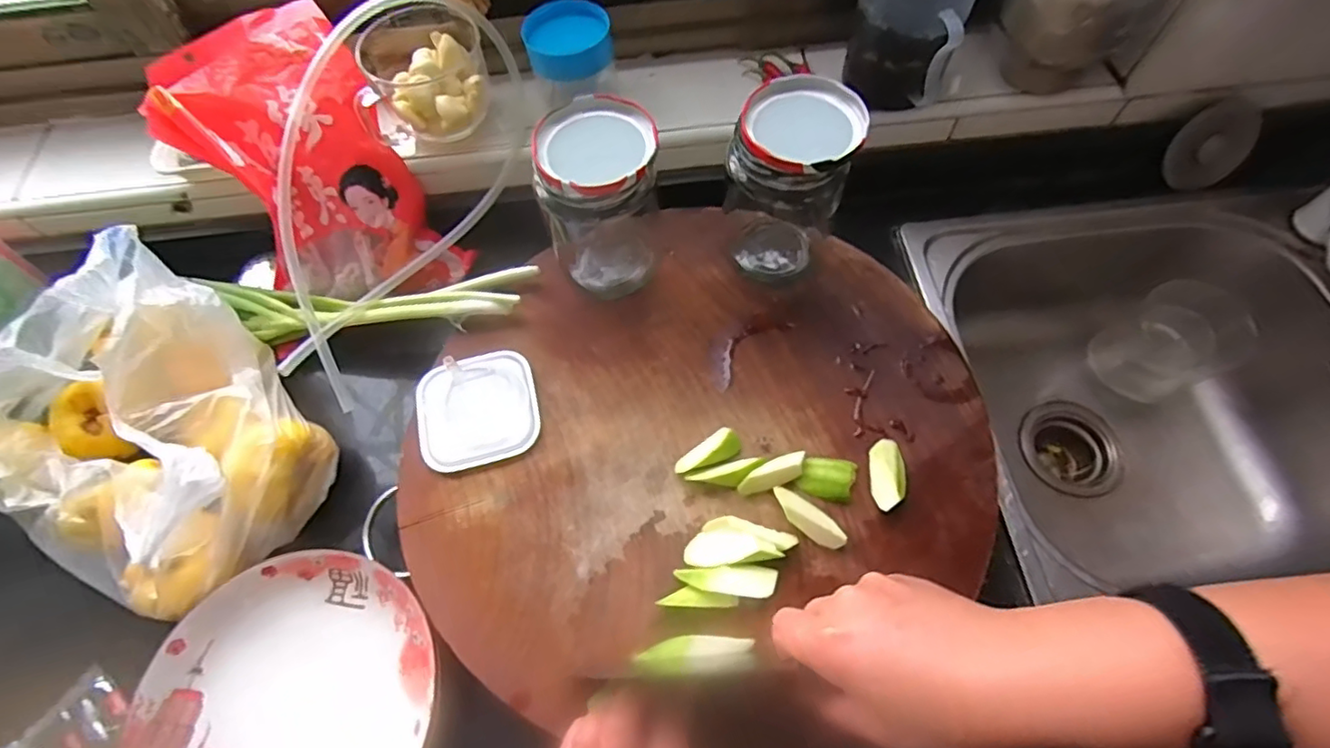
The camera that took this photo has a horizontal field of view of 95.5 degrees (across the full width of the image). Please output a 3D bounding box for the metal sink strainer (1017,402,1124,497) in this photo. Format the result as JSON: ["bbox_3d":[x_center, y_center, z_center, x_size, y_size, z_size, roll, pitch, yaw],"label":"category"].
[{"bbox_3d":[0.468,0.098,0.722,0.117,0.063,0.114,-21,65,-8],"label":"metal sink strainer"}]

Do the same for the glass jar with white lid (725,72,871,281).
[{"bbox_3d":[0.091,-0.138,0.471,0.081,0.151,0.076,-1,64,2],"label":"glass jar with white lid"}]

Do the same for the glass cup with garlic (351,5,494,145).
[{"bbox_3d":[-0.214,-0.261,0.547,0.113,0.086,0.105,-1,64,2],"label":"glass cup with garlic"}]

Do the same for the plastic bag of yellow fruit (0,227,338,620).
[{"bbox_3d":[-0.401,0.038,0.452,0.250,0.124,0.213,31,69,16],"label":"plastic bag of yellow fruit"}]

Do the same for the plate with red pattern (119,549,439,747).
[{"bbox_3d":[-0.259,0.231,0.417,0.198,0.039,0.196,-1,64,2],"label":"plate with red pattern"}]

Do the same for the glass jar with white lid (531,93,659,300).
[{"bbox_3d":[-0.048,-0.127,0.477,0.084,0.150,0.084,-1,64,2],"label":"glass jar with white lid"}]

